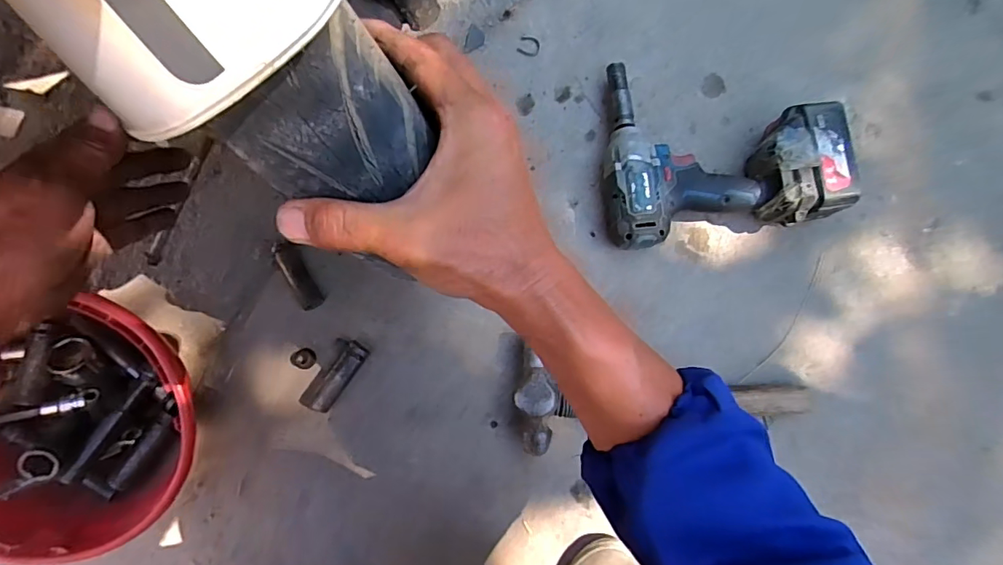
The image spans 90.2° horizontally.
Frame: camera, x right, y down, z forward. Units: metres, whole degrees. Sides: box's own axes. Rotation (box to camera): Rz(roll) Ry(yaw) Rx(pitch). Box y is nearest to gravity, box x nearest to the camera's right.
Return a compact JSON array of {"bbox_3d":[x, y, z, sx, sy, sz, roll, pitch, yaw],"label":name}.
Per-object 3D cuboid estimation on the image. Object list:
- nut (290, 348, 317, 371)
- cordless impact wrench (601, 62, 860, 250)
[{"bbox_3d":[-0.218,0.084,0.551,0.026,0.007,0.023,31,84,4],"label":"nut"},{"bbox_3d":[0.225,-0.151,0.536,0.235,0.082,0.204,-8,83,-1],"label":"cordless impact wrench"}]

